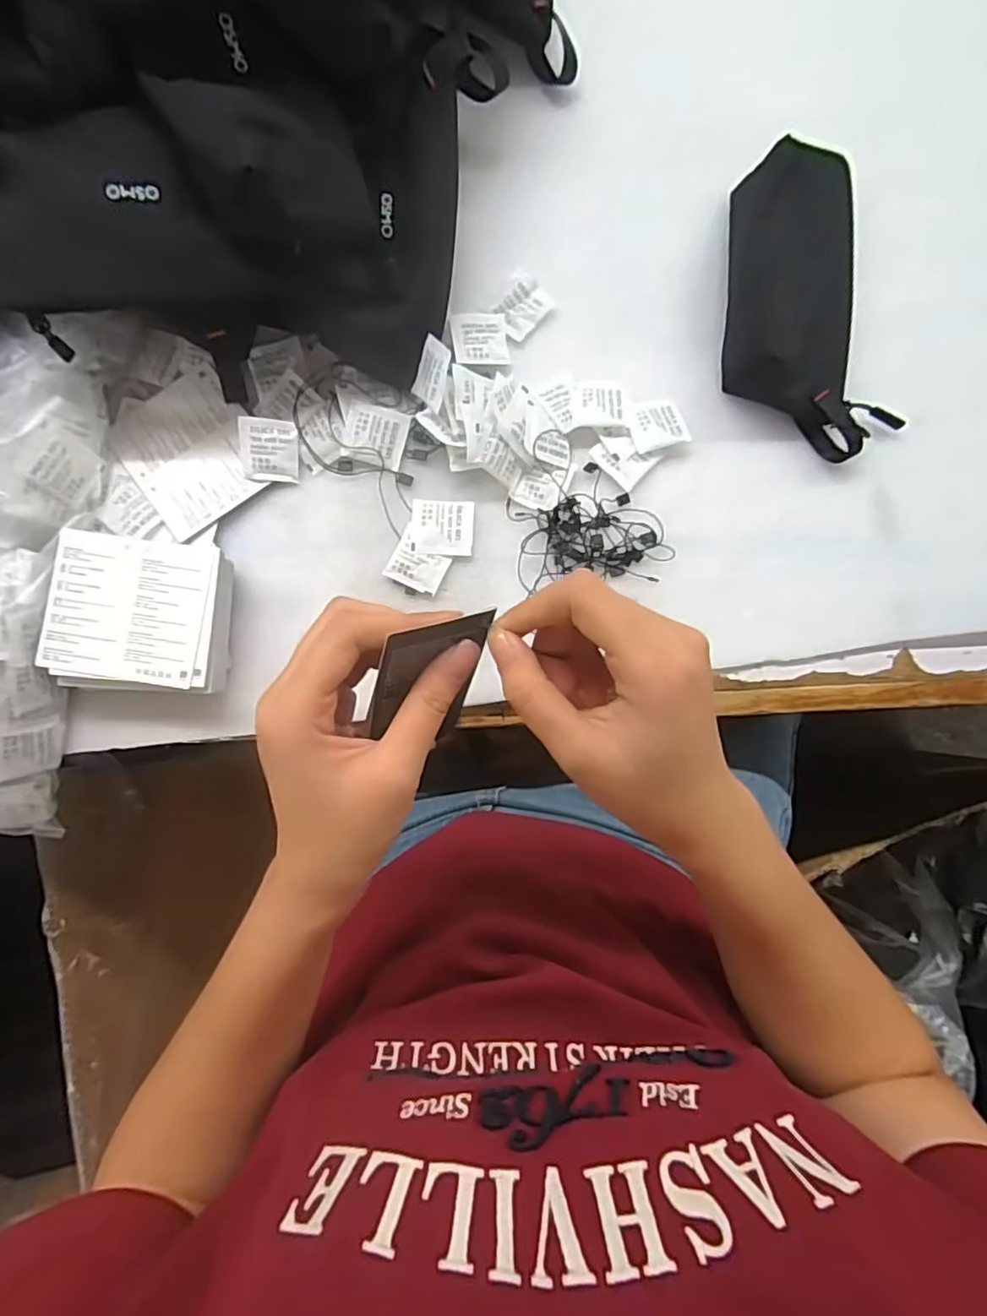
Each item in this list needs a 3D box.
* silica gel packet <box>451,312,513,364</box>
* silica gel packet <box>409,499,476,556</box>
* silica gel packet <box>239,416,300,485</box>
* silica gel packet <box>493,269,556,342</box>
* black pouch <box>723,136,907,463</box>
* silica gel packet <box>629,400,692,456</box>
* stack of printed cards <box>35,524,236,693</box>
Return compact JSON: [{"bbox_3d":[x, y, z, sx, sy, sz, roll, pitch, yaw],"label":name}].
[{"bbox_3d":[-0.009,-0.226,0.437,0.039,0.010,0.042,-7,87,0],"label":"silica gel packet"},{"bbox_3d":[-0.035,-0.090,0.430,0.043,0.005,0.038,3,87,0],"label":"silica gel packet"},{"bbox_3d":[-0.155,-0.144,0.428,0.038,0.004,0.042,0,103,-12],"label":"silica gel packet"},{"bbox_3d":[0.020,-0.253,0.443,0.036,0.008,0.039,45,88,2],"label":"silica gel packet"},{"bbox_3d":[0.212,-0.242,0.421,0.108,0.040,0.207,-3,87,0],"label":"black pouch"},{"bbox_3d":[0.114,-0.164,0.432,0.039,0.007,0.037,-16,87,-1],"label":"silica gel packet"},{"bbox_3d":[-0.228,-0.028,0.411,0.108,0.039,0.100,4,87,0],"label":"stack of printed cards"}]

